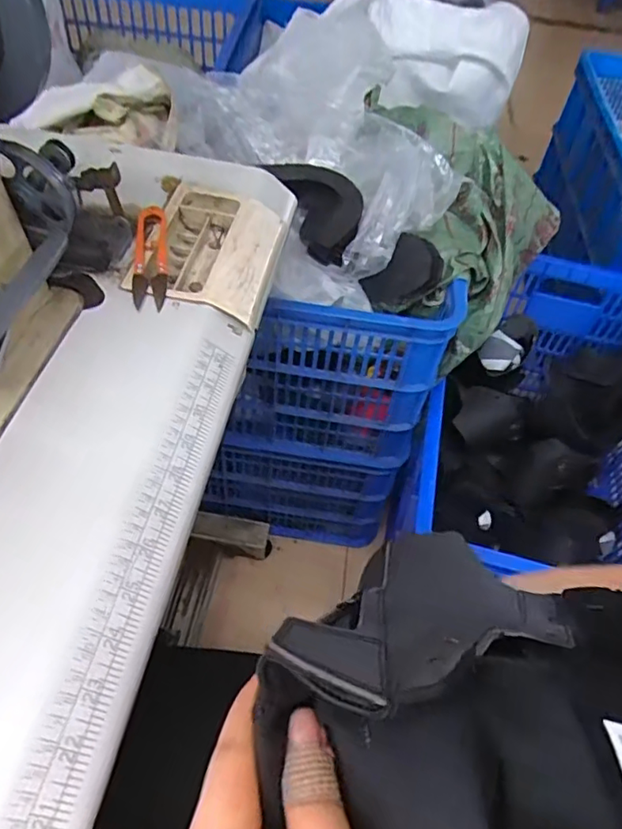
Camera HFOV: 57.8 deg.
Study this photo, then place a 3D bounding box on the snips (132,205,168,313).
[{"bbox_3d":[-0.130,-0.129,0.457,0.026,0.019,0.109,-2,53,-8],"label":"snips"}]

